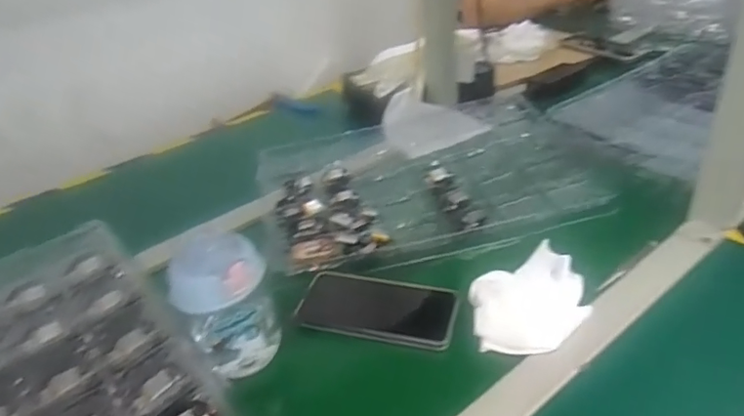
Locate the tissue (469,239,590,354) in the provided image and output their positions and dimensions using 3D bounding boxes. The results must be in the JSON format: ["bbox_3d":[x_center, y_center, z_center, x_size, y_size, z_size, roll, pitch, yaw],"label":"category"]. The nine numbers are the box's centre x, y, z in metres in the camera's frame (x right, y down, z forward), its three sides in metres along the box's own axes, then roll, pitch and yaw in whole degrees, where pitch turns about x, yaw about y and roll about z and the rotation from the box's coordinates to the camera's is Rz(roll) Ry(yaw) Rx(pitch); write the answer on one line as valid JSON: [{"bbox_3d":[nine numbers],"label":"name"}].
[{"bbox_3d":[0.163,0.089,0.553,0.101,0.022,0.146,24,44,39],"label":"tissue"}]

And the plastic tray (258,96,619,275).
[{"bbox_3d":[0.072,-0.047,0.763,0.429,0.030,0.336,-15,34,-11],"label":"plastic tray"}]

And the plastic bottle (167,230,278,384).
[{"bbox_3d":[-0.133,0.088,0.498,0.078,0.141,0.064,-20,35,-18],"label":"plastic bottle"}]

